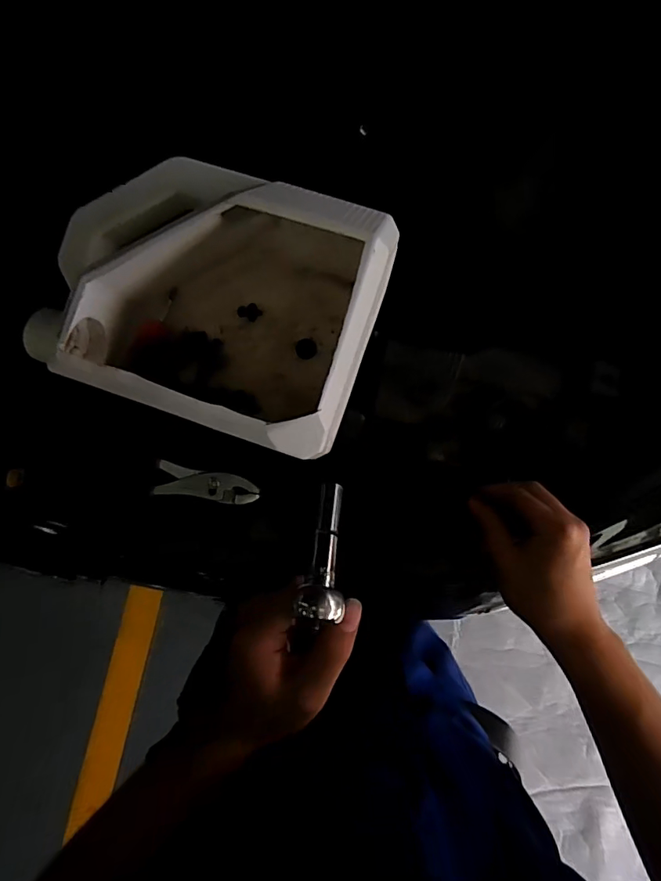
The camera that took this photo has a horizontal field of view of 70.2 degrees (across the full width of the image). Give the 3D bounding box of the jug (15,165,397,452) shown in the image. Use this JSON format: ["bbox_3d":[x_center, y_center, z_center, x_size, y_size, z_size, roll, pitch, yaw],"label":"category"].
[{"bbox_3d":[-0.101,-0.119,0.416,0.273,0.116,0.205,19,88,5],"label":"jug"}]

